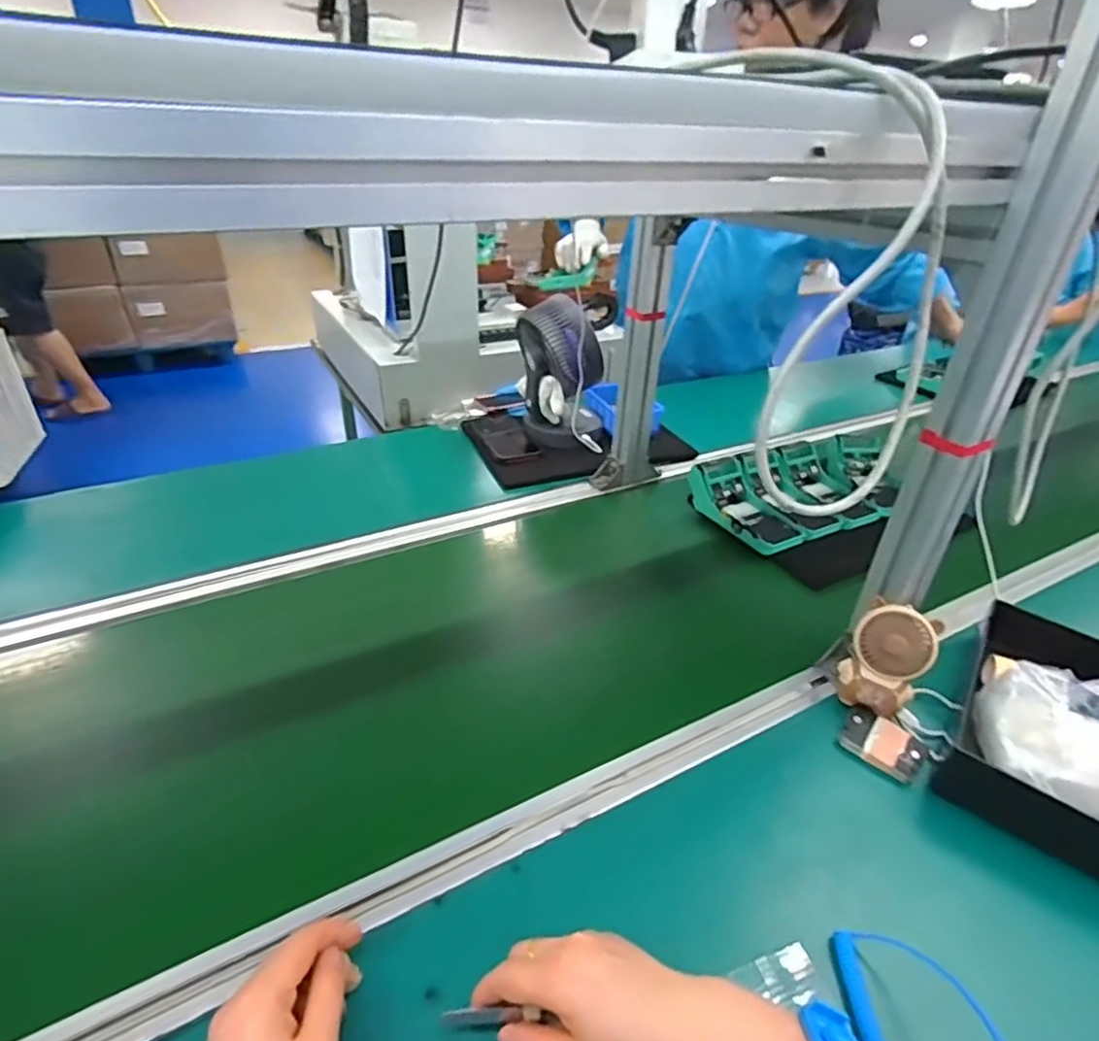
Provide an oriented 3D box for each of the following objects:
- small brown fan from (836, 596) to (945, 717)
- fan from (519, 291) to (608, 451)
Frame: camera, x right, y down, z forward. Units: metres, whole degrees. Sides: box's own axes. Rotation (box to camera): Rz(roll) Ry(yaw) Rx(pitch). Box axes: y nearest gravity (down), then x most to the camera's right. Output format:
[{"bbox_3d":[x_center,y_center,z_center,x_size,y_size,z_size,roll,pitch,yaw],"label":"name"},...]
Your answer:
[{"bbox_3d":[0.315,0.136,0.593,0.066,0.100,0.059,25,39,31],"label":"small brown fan"},{"bbox_3d":[0.020,-0.228,1.011,0.144,0.223,0.153,3,33,0],"label":"fan"}]

